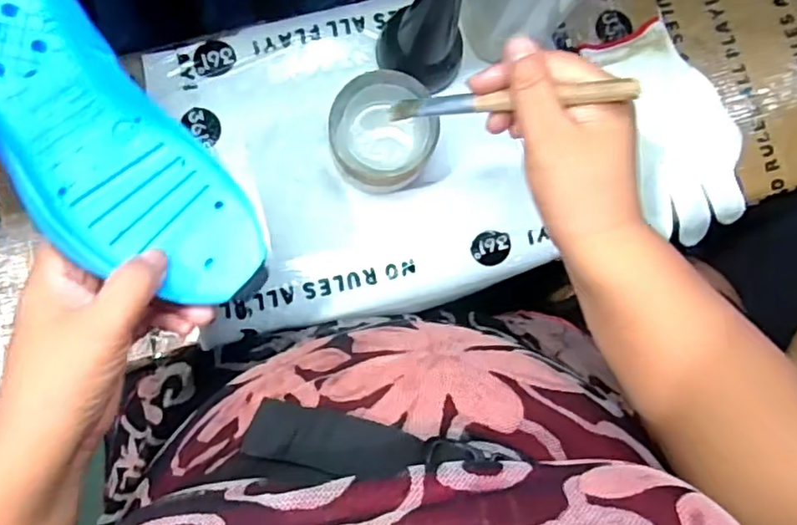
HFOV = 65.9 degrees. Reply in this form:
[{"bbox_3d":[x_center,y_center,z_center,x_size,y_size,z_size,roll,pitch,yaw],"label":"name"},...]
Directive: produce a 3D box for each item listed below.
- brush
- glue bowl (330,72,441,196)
[{"bbox_3d":[0.058,-0.090,0.348,0.153,0.011,0.014,6,82,38],"label":"brush"},{"bbox_3d":[-0.011,-0.100,0.482,0.080,0.054,0.077,1,84,-5],"label":"glue bowl"}]

